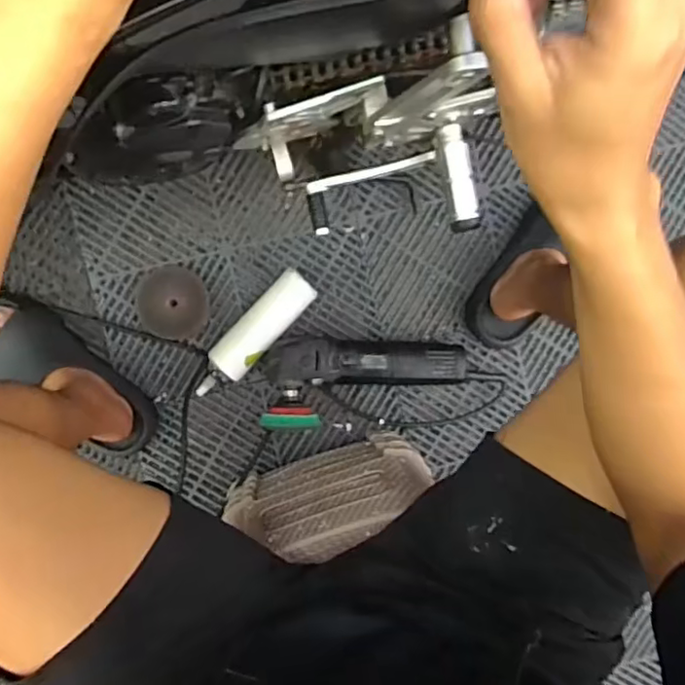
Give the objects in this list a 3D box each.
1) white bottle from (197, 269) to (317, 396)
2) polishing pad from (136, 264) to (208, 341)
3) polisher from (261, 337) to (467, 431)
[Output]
[{"bbox_3d":[-0.129,-0.009,0.871,0.058,0.059,0.218,43,91,-7],"label":"white bottle"},{"bbox_3d":[-0.243,-0.057,0.874,0.093,0.031,0.106,-9,96,-4],"label":"polishing pad"},{"bbox_3d":[0.032,0.063,0.881,0.278,0.081,0.134,4,95,-5],"label":"polisher"}]

